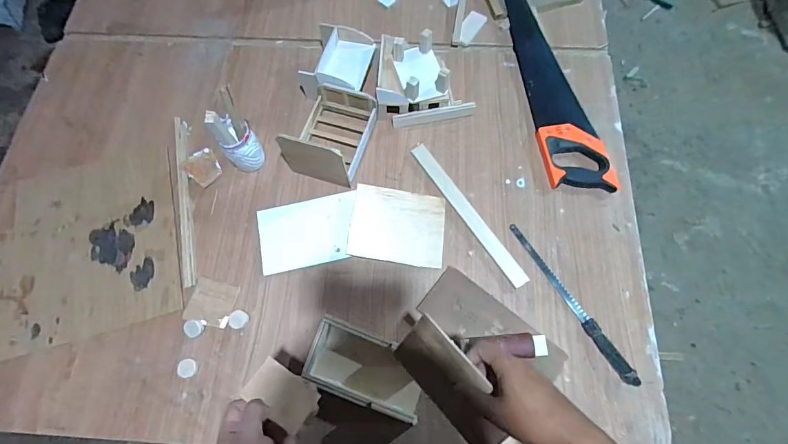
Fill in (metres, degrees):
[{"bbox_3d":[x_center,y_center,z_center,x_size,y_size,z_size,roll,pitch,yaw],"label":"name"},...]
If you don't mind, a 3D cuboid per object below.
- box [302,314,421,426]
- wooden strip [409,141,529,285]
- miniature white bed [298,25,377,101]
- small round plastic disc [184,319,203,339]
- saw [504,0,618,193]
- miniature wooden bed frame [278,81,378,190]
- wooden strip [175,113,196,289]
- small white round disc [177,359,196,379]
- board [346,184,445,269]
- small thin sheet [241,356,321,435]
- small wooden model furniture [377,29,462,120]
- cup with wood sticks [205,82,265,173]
[{"bbox_3d":[-0.042,0.224,0.606,0.187,0.055,0.104,19,71,8],"label":"box"},{"bbox_3d":[0.133,-0.021,0.716,0.030,0.010,0.316,-31,72,-10],"label":"wooden strip"},{"bbox_3d":[-0.110,-0.309,0.784,0.129,0.077,0.139,15,71,7],"label":"miniature white bed"},{"bbox_3d":[-0.330,0.175,0.647,0.029,0.006,0.026,31,73,12],"label":"small round plastic disc"},{"bbox_3d":[0.321,-0.296,0.801,0.120,0.031,0.516,-6,70,-1],"label":"saw"},{"bbox_3d":[-0.116,-0.169,0.723,0.129,0.105,0.183,18,71,8],"label":"miniature wooden bed frame"},{"bbox_3d":[-0.390,-0.046,0.728,0.025,0.006,0.340,-13,70,-3],"label":"wooden strip"},{"bbox_3d":[-0.332,0.234,0.630,0.026,0.006,0.029,-8,70,-1],"label":"small white round disc"},{"bbox_3d":[0.007,0.006,0.700,0.164,0.012,0.131,8,76,-2],"label":"board"},{"bbox_3d":[-0.125,0.198,0.448,0.078,0.012,0.054,36,54,-5],"label":"small thin sheet"},{"bbox_3d":[0.039,-0.286,0.769,0.154,0.089,0.144,-5,70,-1],"label":"small wooden model furniture"},{"bbox_3d":[-0.275,-0.151,0.679,0.067,0.184,0.070,-36,73,-11],"label":"cup with wood sticks"}]

